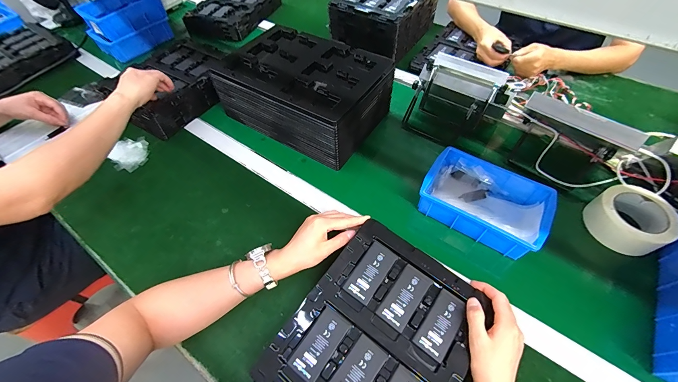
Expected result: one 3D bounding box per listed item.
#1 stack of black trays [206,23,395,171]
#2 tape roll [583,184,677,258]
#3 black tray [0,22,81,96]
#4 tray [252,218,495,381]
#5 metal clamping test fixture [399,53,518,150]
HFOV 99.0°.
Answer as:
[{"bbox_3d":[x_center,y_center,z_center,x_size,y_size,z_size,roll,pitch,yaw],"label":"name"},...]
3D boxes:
[{"bbox_3d":[-0.080,-0.230,0.662,0.334,0.118,0.235,27,61,19],"label":"stack of black trays"},{"bbox_3d":[0.504,0.049,0.502,0.112,0.058,0.112,-1,56,2],"label":"tape roll"},{"bbox_3d":[-0.964,-0.389,0.845,0.235,0.050,0.275,28,61,19],"label":"black tray"},{"bbox_3d":[0.052,0.195,0.387,0.218,0.017,0.271,32,63,22],"label":"tray"},{"bbox_3d":[0.249,-0.188,0.629,0.195,0.151,0.081,26,61,18],"label":"metal clamping test fixture"}]

